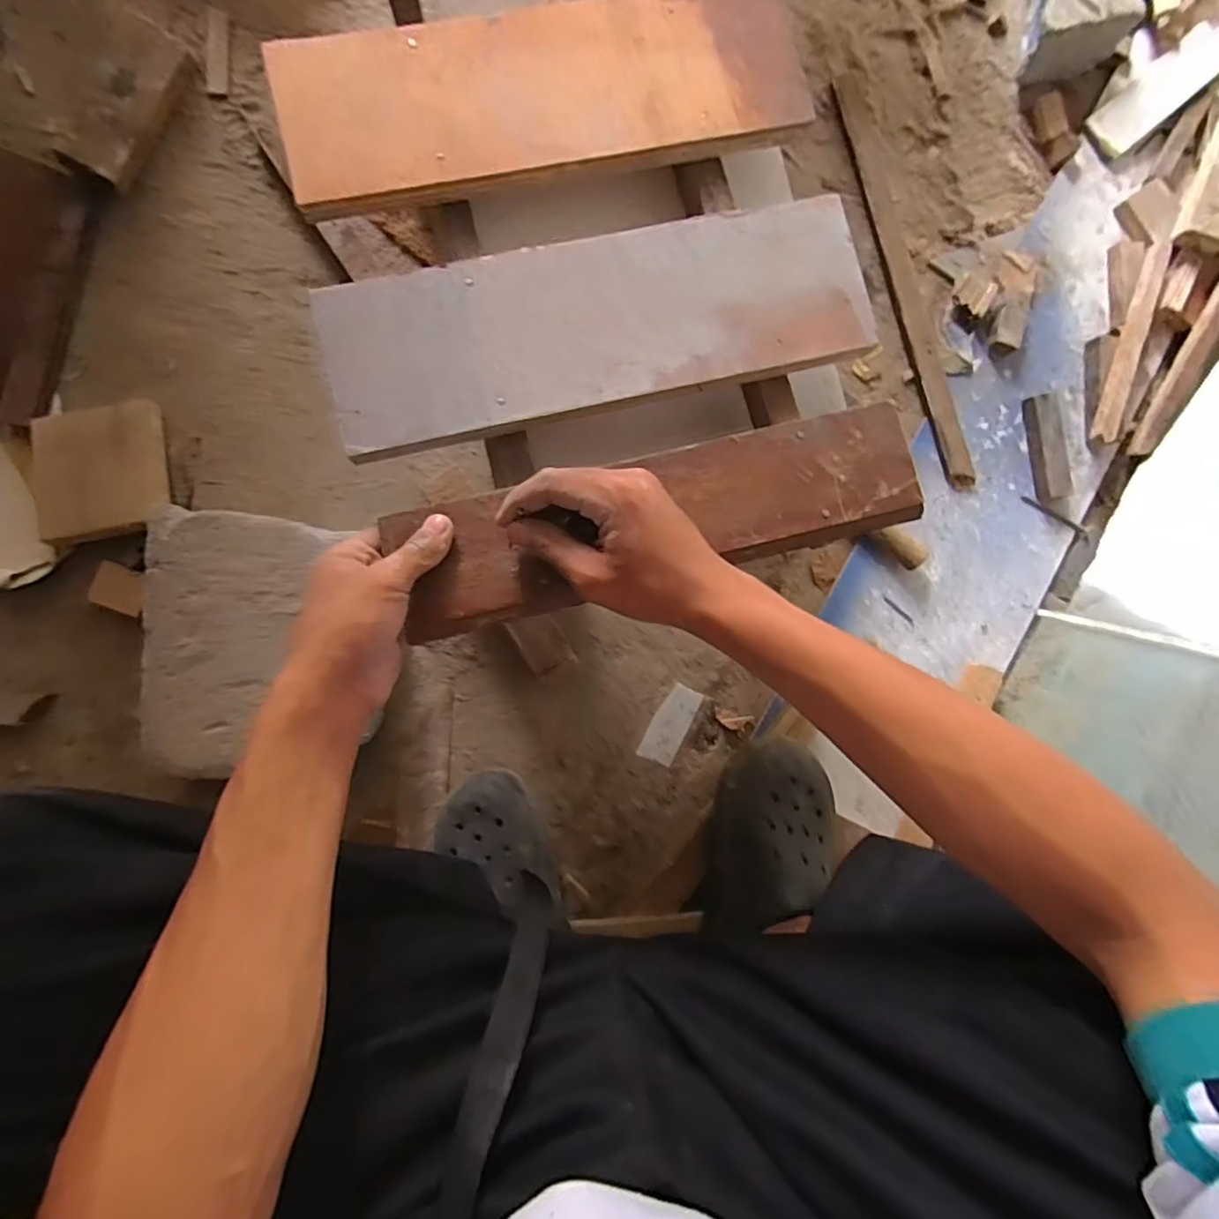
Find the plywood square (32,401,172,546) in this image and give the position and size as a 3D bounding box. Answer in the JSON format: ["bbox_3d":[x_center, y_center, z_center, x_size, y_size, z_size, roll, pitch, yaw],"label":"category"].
[{"bbox_3d":[-0.505,-0.138,0.585,0.119,0.013,0.143,-18,75,-13],"label":"plywood square"}]

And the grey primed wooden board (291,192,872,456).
[{"bbox_3d":[-0.005,-0.190,0.386,0.351,0.015,0.114,-14,90,-6],"label":"grey primed wooden board"}]

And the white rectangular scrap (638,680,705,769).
[{"bbox_3d":[0.068,0.127,0.650,0.039,0.004,0.088,28,86,-4],"label":"white rectangular scrap"}]

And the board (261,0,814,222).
[{"bbox_3d":[-0.042,-0.352,0.399,0.347,0.016,0.116,-14,90,-6],"label":"board"}]

